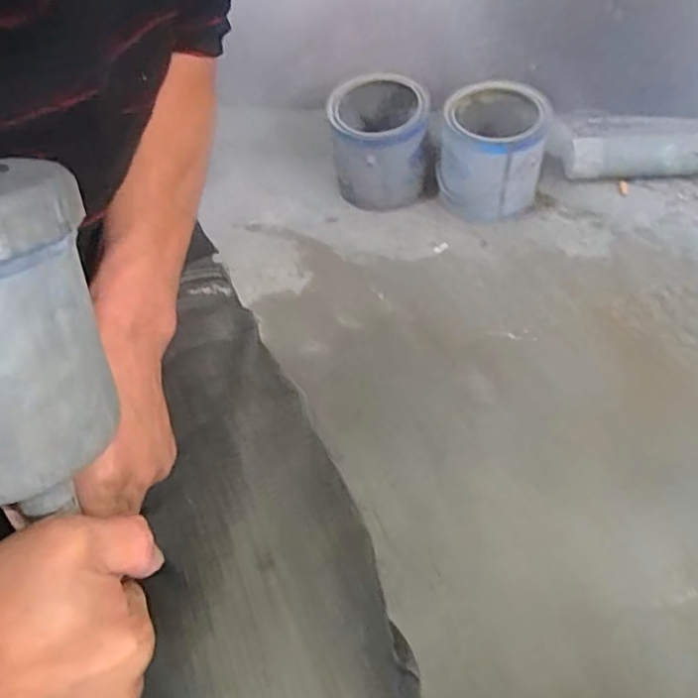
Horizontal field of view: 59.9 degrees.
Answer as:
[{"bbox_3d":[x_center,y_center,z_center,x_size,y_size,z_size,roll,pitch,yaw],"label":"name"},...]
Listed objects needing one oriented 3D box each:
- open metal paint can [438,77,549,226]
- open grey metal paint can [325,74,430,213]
[{"bbox_3d":[0.216,-0.311,0.936,0.158,0.163,0.148,10,58,11],"label":"open metal paint can"},{"bbox_3d":[0.050,-0.331,0.980,0.153,0.156,0.158,-2,56,2],"label":"open grey metal paint can"}]

